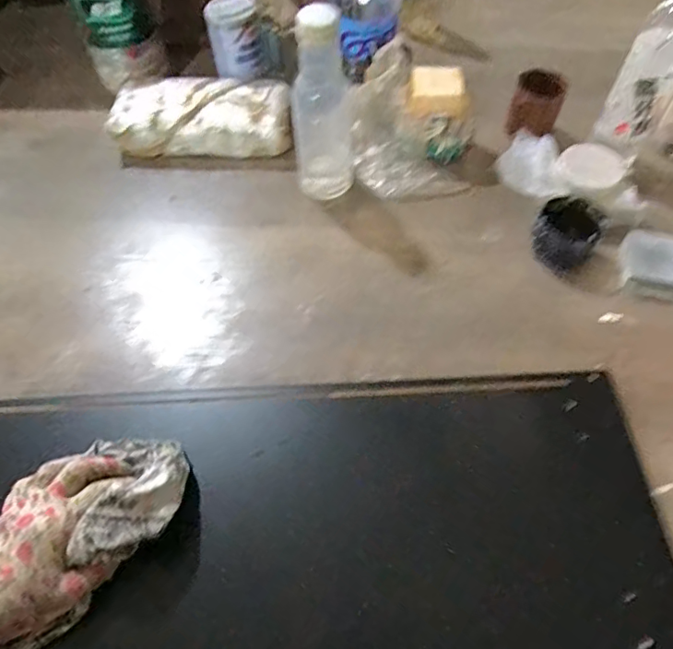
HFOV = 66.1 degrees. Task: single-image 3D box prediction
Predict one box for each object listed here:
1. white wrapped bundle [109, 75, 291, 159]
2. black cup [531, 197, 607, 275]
[{"bbox_3d":[-0.182,-0.280,0.701,0.241,0.056,0.109,-1,59,1],"label":"white wrapped bundle"},{"bbox_3d":[0.255,-0.100,0.578,0.066,0.049,0.063,-1,59,1],"label":"black cup"}]

